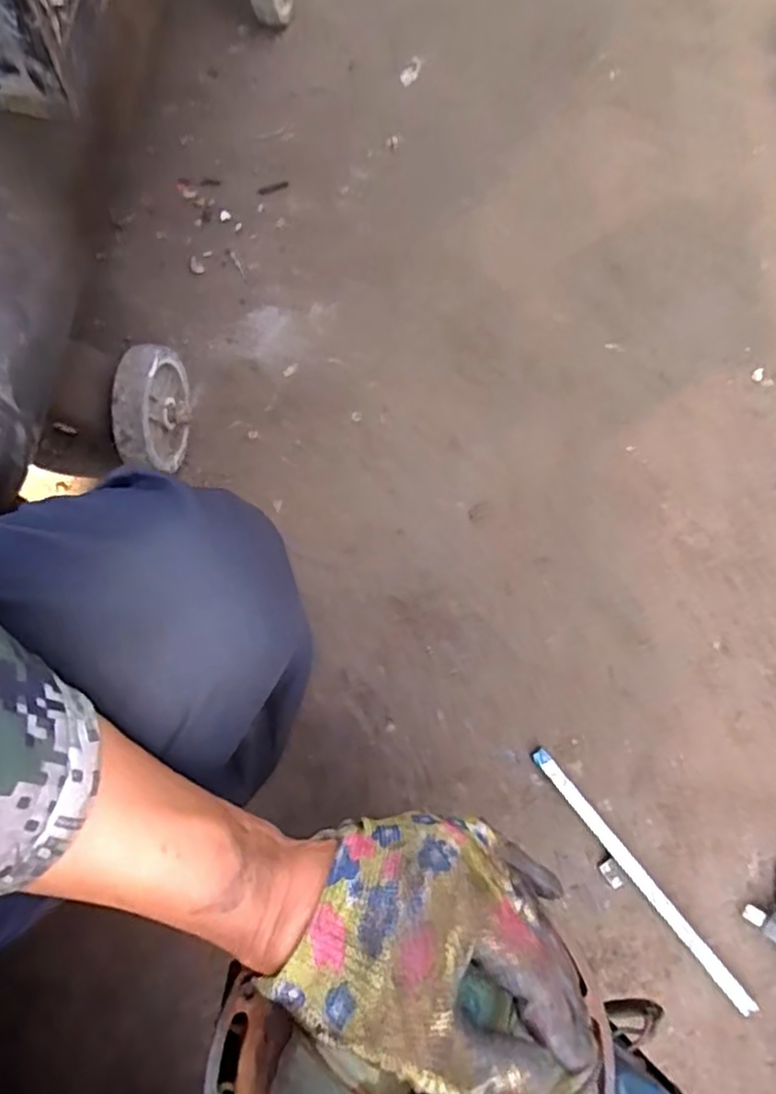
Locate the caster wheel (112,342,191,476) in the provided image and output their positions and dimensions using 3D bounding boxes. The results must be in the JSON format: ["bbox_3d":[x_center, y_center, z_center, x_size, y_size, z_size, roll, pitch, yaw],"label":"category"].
[{"bbox_3d":[-0.213,-0.124,0.617,0.042,0.113,0.114,4,77,2],"label":"caster wheel"}]

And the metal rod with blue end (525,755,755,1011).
[{"bbox_3d":[0.211,0.274,0.557,0.016,0.015,0.248,-37,77,-11],"label":"metal rod with blue end"}]

